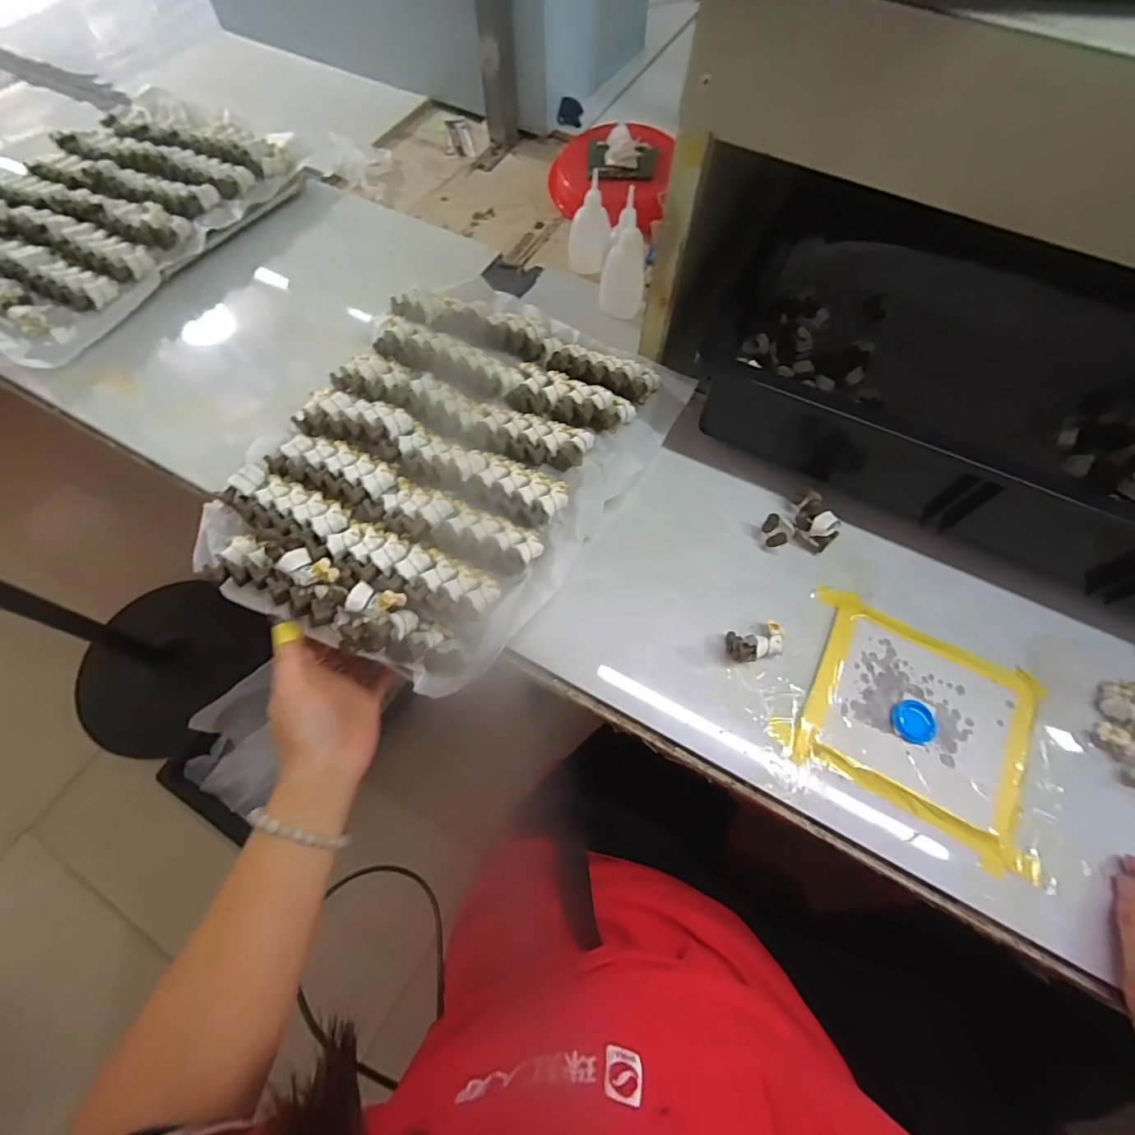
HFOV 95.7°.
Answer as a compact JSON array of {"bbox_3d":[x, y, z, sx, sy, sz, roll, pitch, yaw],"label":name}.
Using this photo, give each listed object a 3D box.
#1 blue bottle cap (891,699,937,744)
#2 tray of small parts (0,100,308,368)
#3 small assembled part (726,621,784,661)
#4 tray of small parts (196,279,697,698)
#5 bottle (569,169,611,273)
[{"bbox_3d":[0.250,0.111,0.369,0.029,0.008,0.029,0,66,-1],"label":"blue bottle cap"},{"bbox_3d":[-0.500,-0.374,0.554,0.261,0.048,0.368,23,67,9],"label":"tray of small parts"},{"bbox_3d":[0.142,0.056,0.384,0.041,0.022,0.026,-11,66,-6],"label":"small assembled part"},{"bbox_3d":[-0.094,-0.097,0.428,0.266,0.031,0.354,32,69,12],"label":"tray of small parts"},{"bbox_3d":[0.023,-0.351,0.534,0.042,0.086,0.034,3,66,0],"label":"bottle"}]

